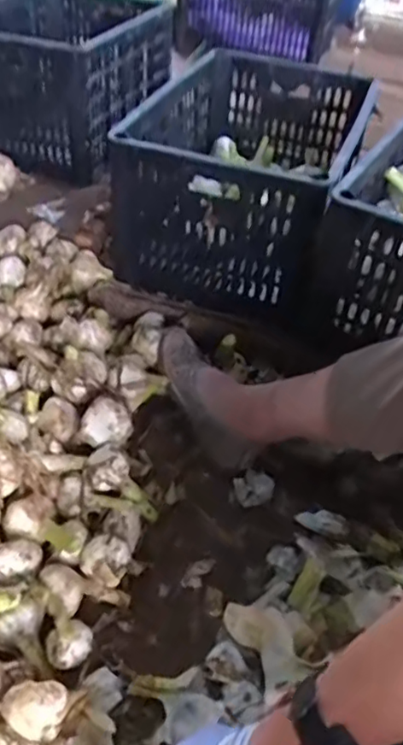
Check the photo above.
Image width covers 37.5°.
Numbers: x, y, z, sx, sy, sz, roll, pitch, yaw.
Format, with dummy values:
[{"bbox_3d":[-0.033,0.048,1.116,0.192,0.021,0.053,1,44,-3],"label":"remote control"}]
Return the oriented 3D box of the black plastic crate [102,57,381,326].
[{"bbox_3d":[0.080,-0.314,0.954,0.298,0.229,0.432,18,46,11],"label":"black plastic crate"}]

